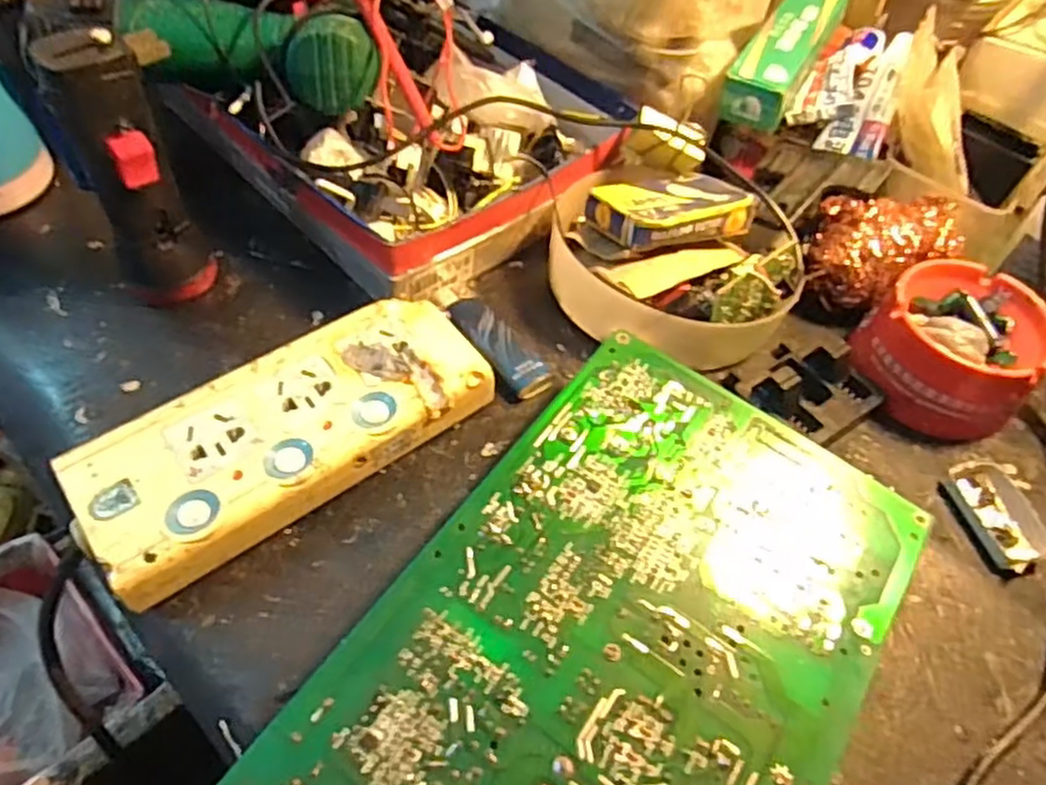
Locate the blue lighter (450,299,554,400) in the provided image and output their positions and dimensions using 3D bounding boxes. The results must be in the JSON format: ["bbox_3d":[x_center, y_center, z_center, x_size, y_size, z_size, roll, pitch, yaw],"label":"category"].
[{"bbox_3d":[-0.014,-0.023,0.367,0.023,0.013,0.071,-30,62,-23],"label":"blue lighter"}]

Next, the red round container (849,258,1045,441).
[{"bbox_3d":[0.222,-0.024,0.366,0.079,0.044,0.085,40,61,21],"label":"red round container"}]

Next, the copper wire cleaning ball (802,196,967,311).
[{"bbox_3d":[0.197,-0.078,0.392,0.066,0.051,0.054,0,55,-6],"label":"copper wire cleaning ball"}]

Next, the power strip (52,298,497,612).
[{"bbox_3d":[-0.103,0.018,0.317,0.169,0.036,0.073,-30,62,-24],"label":"power strip"}]

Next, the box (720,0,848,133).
[{"bbox_3d":[0.161,-0.209,0.435,0.036,0.026,0.138,27,57,14],"label":"box"}]

